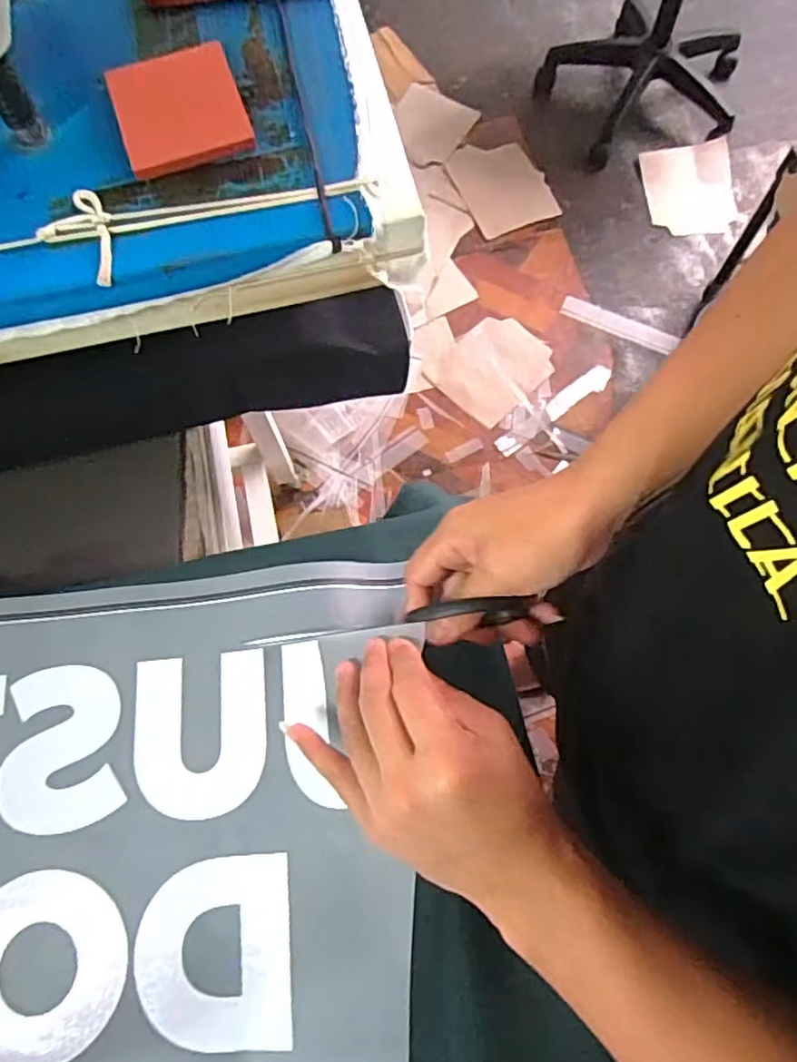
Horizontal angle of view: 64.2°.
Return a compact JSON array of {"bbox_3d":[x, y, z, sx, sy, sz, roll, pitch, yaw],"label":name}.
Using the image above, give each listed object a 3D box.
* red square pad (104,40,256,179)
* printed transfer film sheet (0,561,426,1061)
[{"bbox_3d":[-0.139,-0.268,0.402,0.077,0.008,0.090,-19,71,-5],"label":"red square pad"},{"bbox_3d":[-0.154,0.222,0.355,0.333,0.029,0.389,-9,71,-2],"label":"printed transfer film sheet"}]

